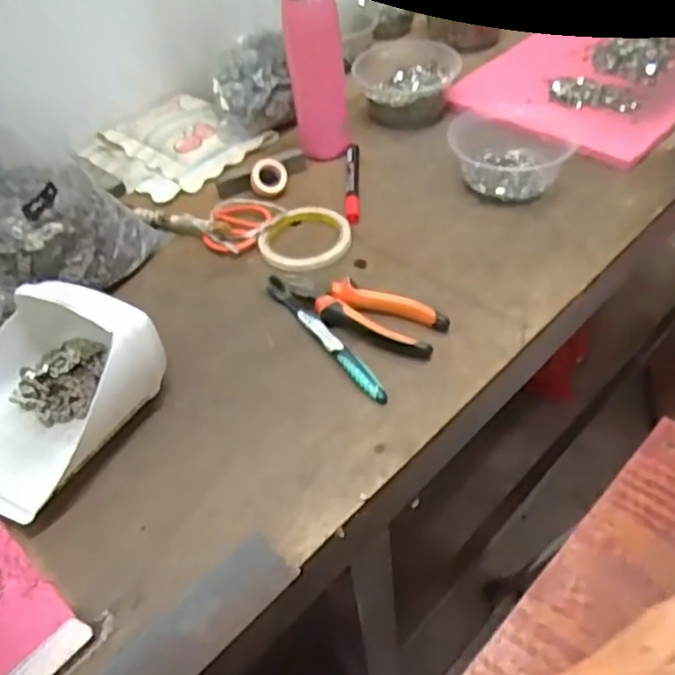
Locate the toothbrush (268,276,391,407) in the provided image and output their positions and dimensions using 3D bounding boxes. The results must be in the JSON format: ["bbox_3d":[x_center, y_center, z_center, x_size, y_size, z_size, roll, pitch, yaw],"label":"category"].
[{"bbox_3d":[-0.015,-0.003,0.622,0.015,0.013,0.180,-30,51,-20],"label":"toothbrush"}]

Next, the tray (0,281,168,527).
[{"bbox_3d":[-0.242,0.044,0.556,0.149,0.090,0.176,20,53,24],"label":"tray"}]

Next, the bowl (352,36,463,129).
[{"bbox_3d":[0.088,-0.323,0.872,0.124,0.065,0.131,-4,47,4],"label":"bowl"}]

